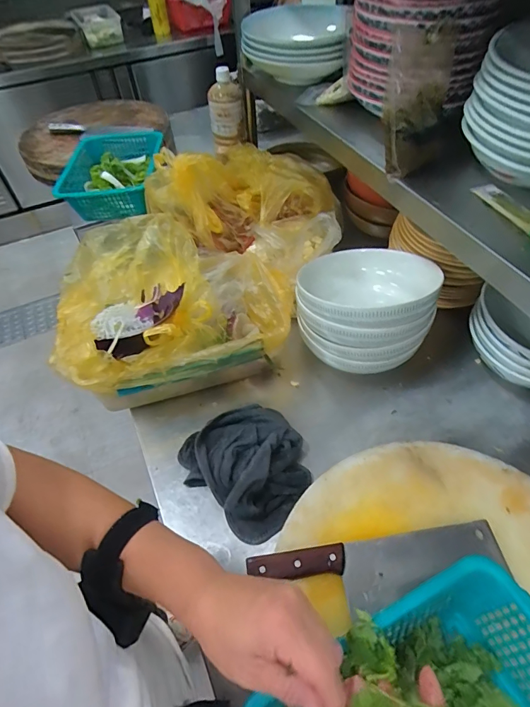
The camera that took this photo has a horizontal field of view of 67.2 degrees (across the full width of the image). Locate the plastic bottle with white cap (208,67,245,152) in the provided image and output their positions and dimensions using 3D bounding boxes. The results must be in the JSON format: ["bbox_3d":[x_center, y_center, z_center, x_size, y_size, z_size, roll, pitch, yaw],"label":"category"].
[{"bbox_3d":[-0.092,-0.582,0.962,0.078,0.166,0.063,-4,53,0],"label":"plastic bottle with white cap"}]

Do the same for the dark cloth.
[{"bbox_3d":[-0.028,0.170,0.636,0.197,0.045,0.169,34,61,25],"label":"dark cloth"}]

